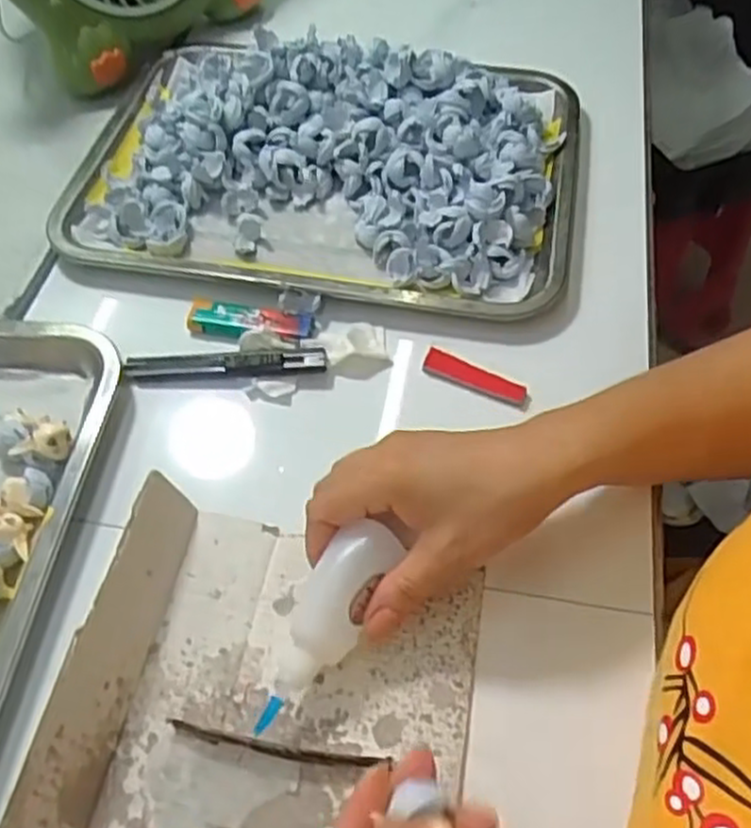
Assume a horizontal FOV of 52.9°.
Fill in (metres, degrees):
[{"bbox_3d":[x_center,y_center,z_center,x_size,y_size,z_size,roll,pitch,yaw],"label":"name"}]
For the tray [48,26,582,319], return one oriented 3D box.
[{"bbox_3d":[-0.035,-0.190,0.542,0.353,0.056,0.255,6,56,7],"label":"tray"}]

